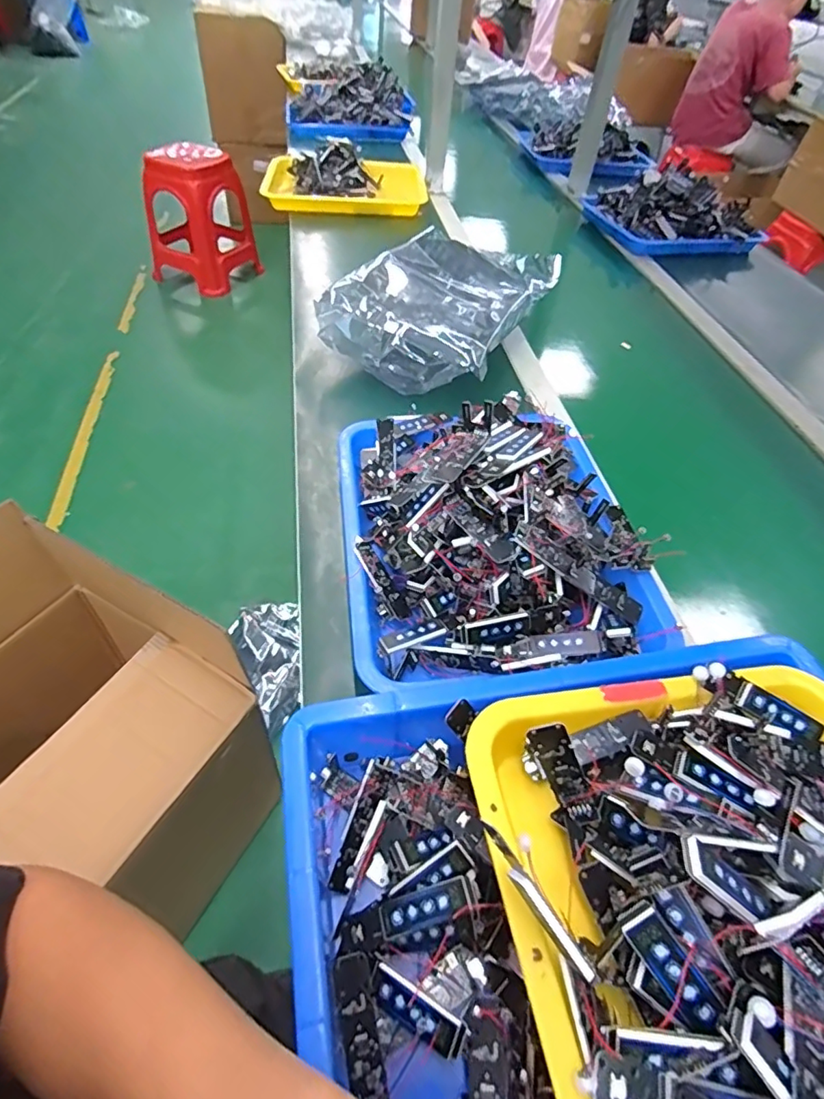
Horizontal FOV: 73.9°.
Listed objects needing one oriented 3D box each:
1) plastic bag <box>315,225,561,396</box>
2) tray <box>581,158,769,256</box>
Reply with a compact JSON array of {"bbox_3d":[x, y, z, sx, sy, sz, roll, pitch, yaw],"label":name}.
[{"bbox_3d":[0.055,-0.344,0.781,0.214,0.104,0.342,26,52,16],"label":"plastic bag"},{"bbox_3d":[0.545,-0.708,1.132,0.286,0.094,0.257,-9,51,-13],"label":"tray"}]

